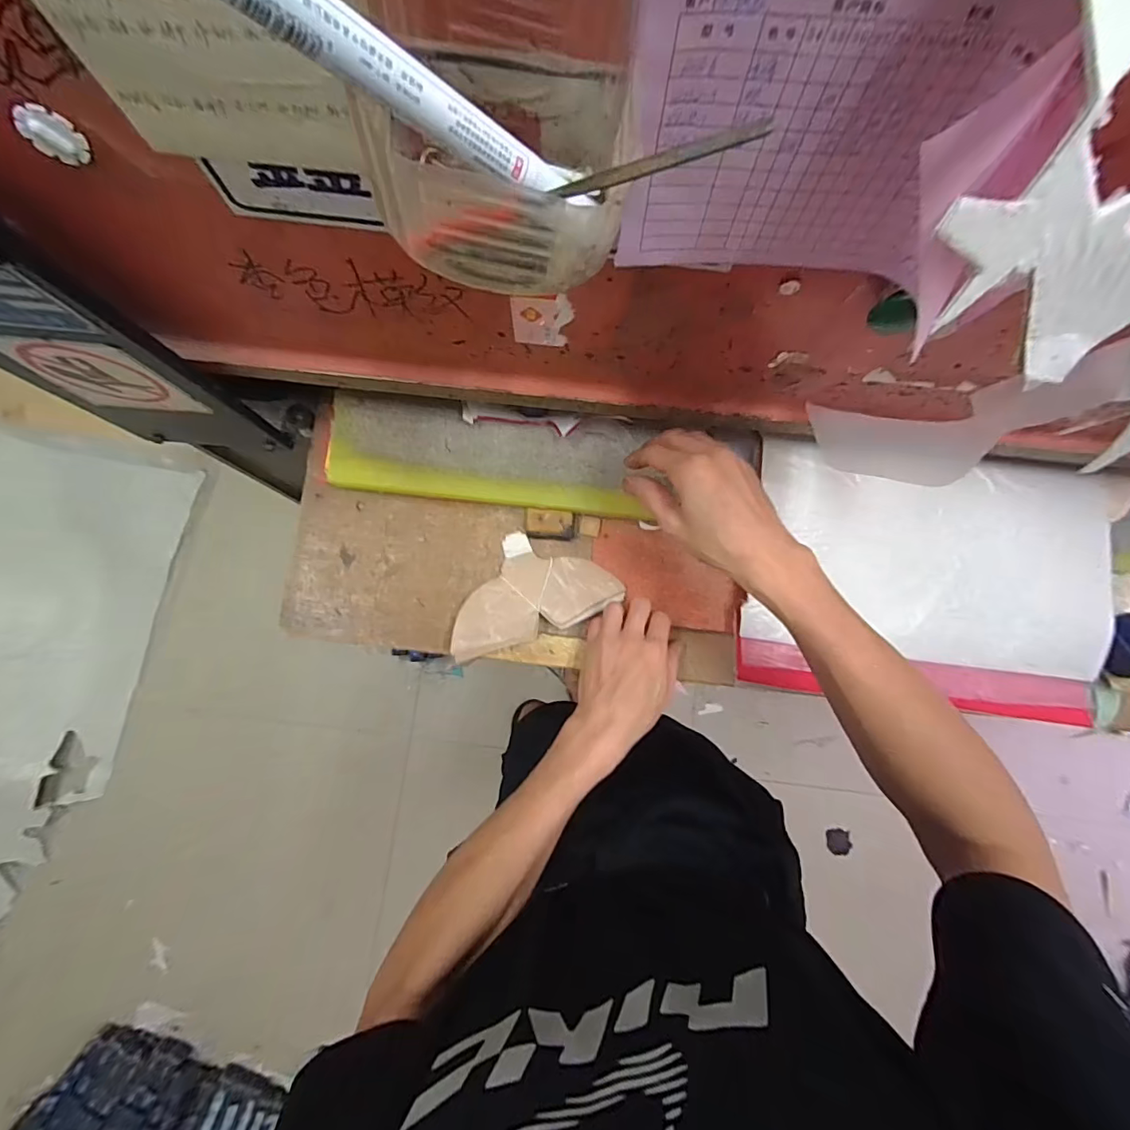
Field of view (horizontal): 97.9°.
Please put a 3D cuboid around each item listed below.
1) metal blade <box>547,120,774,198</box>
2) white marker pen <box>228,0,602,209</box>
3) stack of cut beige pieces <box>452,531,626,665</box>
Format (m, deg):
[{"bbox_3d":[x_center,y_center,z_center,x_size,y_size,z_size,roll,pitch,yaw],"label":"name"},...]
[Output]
[{"bbox_3d":[0.028,-0.126,0.155,0.069,0.006,0.005,5,80,28],"label":"metal blade"},{"bbox_3d":[-0.038,-0.140,0.153,0.126,0.013,0.010,-4,79,-46],"label":"white marker pen"},{"bbox_3d":[-0.038,0.021,0.513,0.178,0.024,0.107,-19,83,-6],"label":"stack of cut beige pieces"}]

